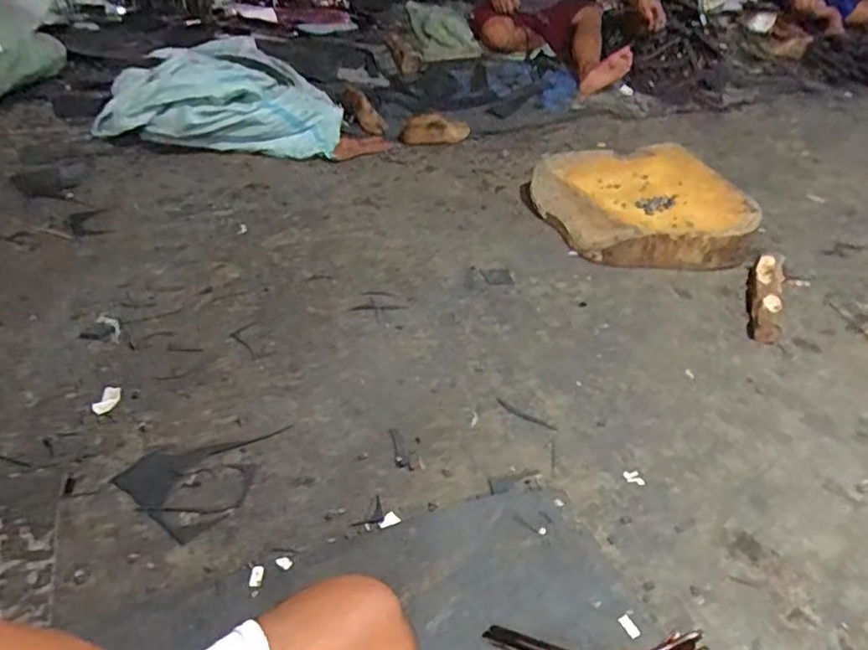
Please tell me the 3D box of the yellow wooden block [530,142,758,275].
[{"bbox_3d":[0.473,-0.297,1.454,0.434,0.111,0.451,-4,40,-6],"label":"yellow wooden block"}]

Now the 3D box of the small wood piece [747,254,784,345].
[{"bbox_3d":[0.664,-0.062,1.223,0.063,0.047,0.264,18,39,14],"label":"small wood piece"}]

